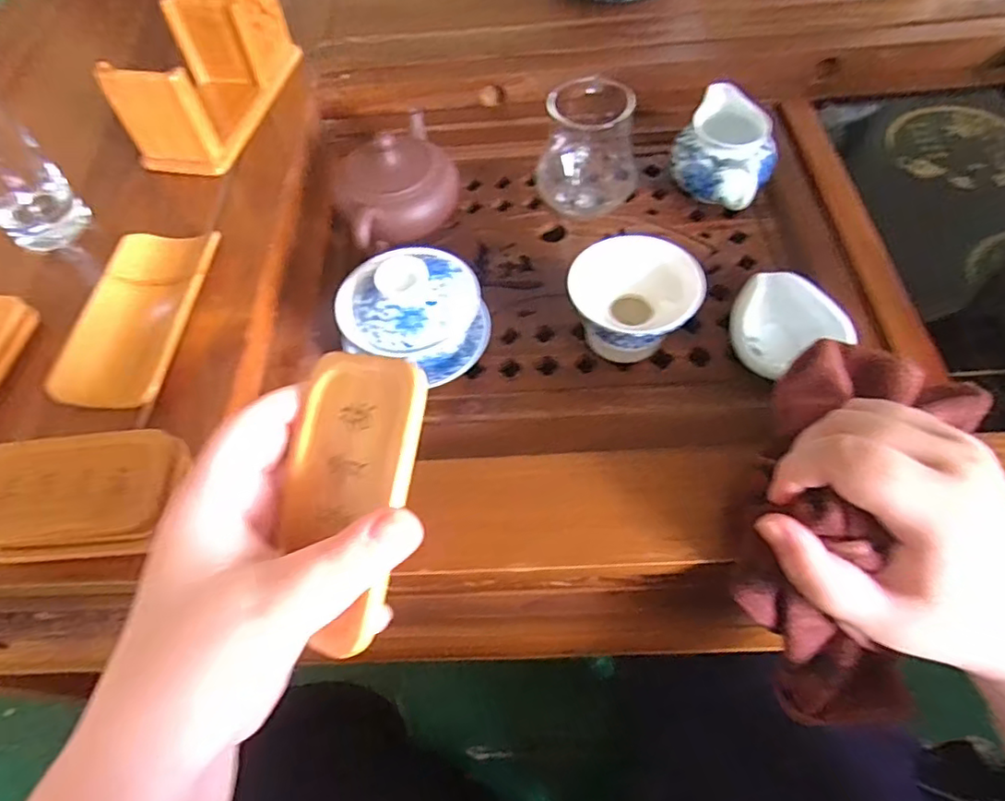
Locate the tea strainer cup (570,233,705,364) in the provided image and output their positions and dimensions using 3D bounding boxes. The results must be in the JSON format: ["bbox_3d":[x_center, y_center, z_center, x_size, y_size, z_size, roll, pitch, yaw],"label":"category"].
[{"bbox_3d":[0.090,-0.063,0.412,0.085,0.066,0.077,22,63,18],"label":"tea strainer cup"}]

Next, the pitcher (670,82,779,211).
[{"bbox_3d":[0.186,-0.199,0.490,0.079,0.068,0.074,33,66,22],"label":"pitcher"}]

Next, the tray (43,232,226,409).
[{"bbox_3d":[-0.251,-0.064,0.412,0.072,0.016,0.141,2,58,6],"label":"tray"}]

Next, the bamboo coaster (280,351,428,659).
[{"bbox_3d":[-0.061,0.034,0.221,0.059,0.009,0.104,9,85,31],"label":"bamboo coaster"}]

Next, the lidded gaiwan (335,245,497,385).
[{"bbox_3d":[-0.060,-0.057,0.411,0.097,0.080,0.083,-11,58,-2],"label":"lidded gaiwan"}]

